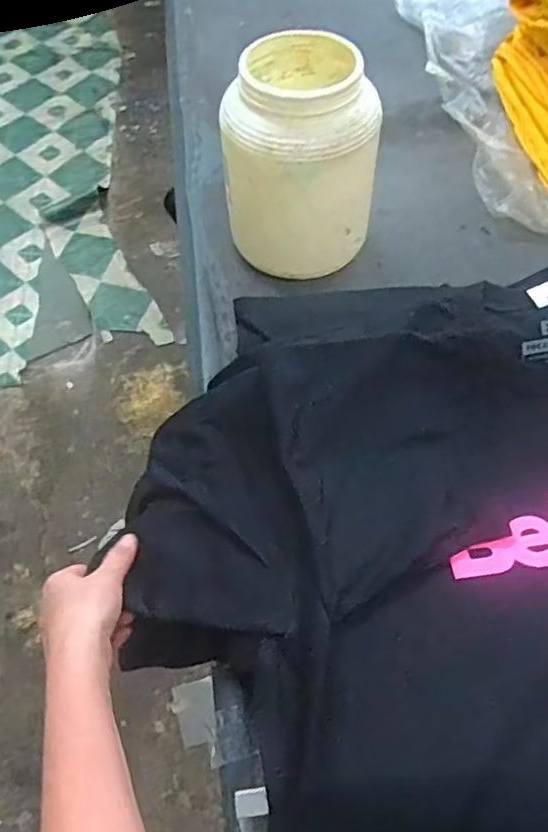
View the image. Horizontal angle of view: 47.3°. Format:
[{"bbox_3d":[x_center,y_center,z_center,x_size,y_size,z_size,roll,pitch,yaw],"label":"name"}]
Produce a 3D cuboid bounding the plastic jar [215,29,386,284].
[{"bbox_3d":[0.032,-0.280,0.672,0.153,0.184,0.167,-2,56,2],"label":"plastic jar"}]

